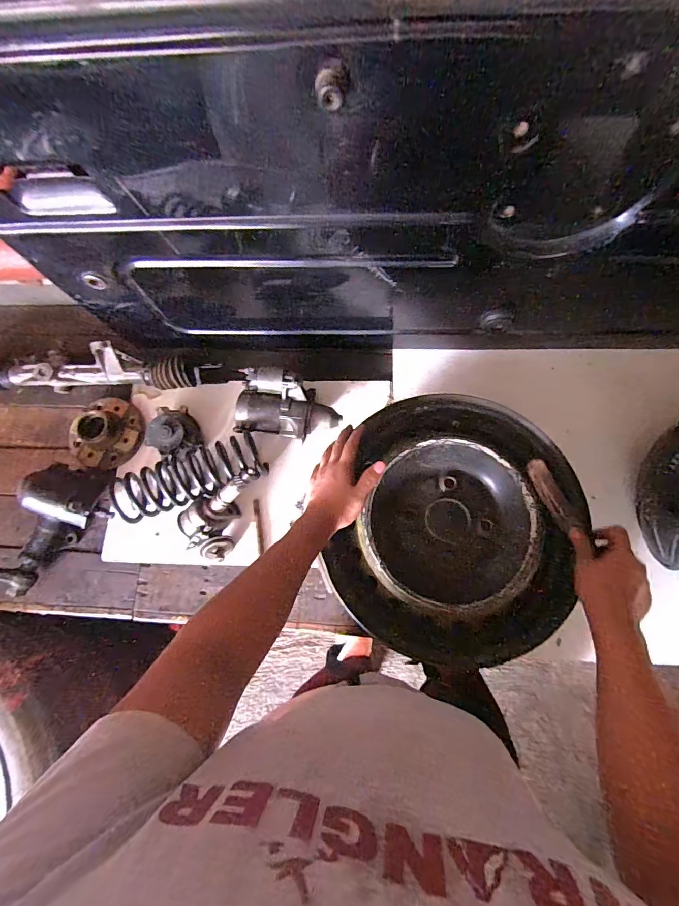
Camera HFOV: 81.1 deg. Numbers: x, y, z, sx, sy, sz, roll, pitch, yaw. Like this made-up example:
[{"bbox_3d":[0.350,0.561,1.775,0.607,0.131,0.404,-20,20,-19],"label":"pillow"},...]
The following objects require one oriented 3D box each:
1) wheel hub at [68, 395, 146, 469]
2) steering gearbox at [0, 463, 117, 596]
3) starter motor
[{"bbox_3d":[-0.456,-0.041,0.777,0.136,0.067,0.145,11,73,5],"label":"wheel hub"},{"bbox_3d":[-0.513,0.135,0.702,0.105,0.113,0.243,35,90,12],"label":"steering gearbox"},{"bbox_3d":[-0.093,-0.079,0.745,0.193,0.087,0.120,12,73,6],"label":"starter motor"}]

